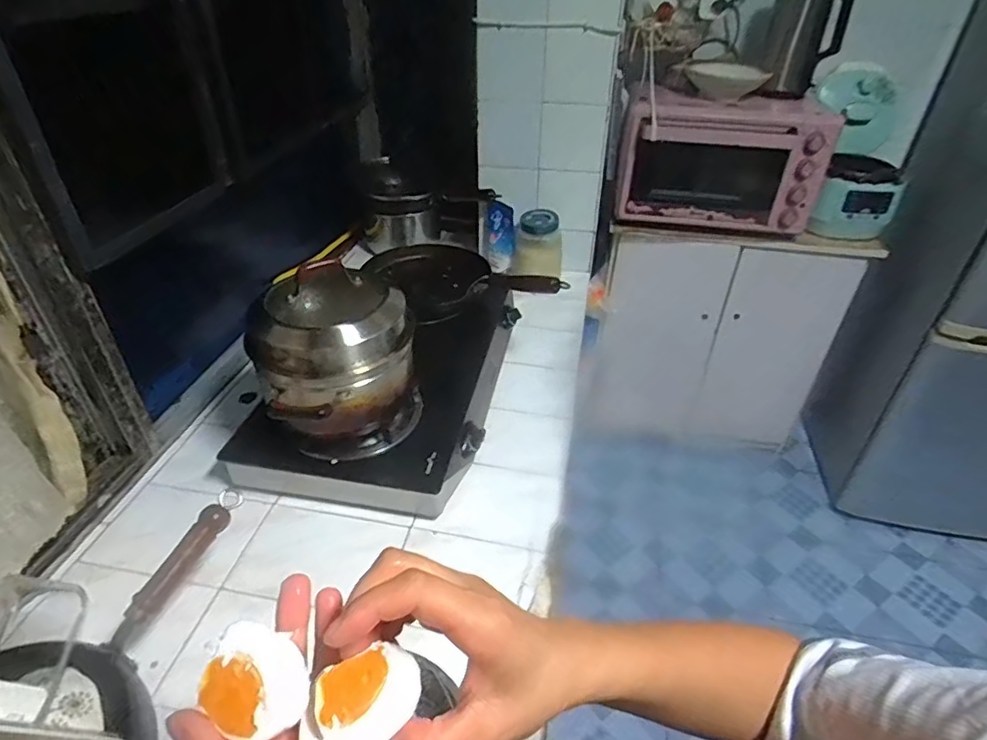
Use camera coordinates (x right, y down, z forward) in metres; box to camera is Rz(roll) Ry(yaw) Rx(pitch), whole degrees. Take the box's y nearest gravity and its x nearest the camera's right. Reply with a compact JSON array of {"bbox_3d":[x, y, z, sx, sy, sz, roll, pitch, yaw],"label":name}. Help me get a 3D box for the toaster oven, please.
[{"bbox_3d":[0.607,-0.580,1.542,0.542,0.311,0.336,5,37,4],"label":"toaster oven"}]

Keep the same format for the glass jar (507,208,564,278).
[{"bbox_3d":[0.112,-0.300,1.378,0.110,0.149,0.110,1,37,-1],"label":"glass jar"}]

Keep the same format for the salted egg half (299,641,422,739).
[{"bbox_3d":[-0.065,0.155,0.268,0.056,0.023,0.038,-28,88,-43],"label":"salted egg half"}]

